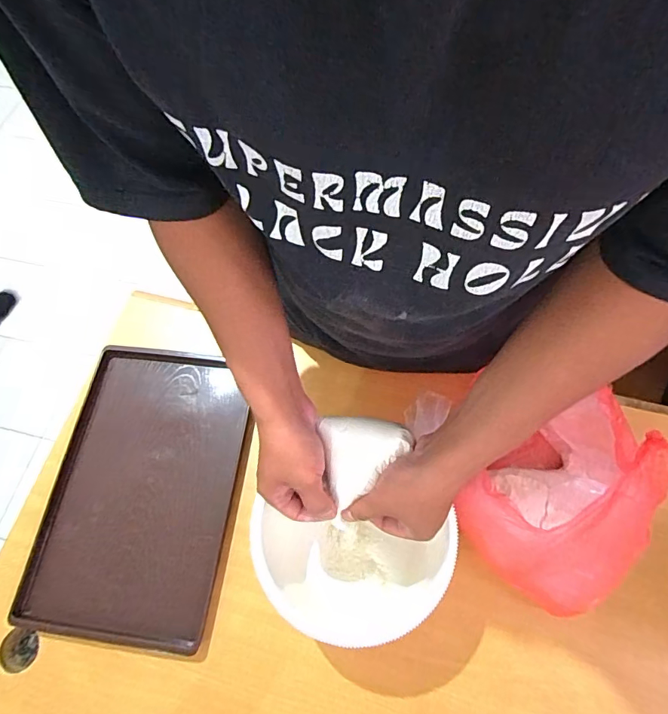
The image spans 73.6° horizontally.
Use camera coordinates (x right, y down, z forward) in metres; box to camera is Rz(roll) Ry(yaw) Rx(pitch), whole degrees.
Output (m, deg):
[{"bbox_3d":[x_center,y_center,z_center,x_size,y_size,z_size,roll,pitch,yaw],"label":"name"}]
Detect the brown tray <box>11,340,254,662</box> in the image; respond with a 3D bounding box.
[{"bbox_3d":[-0.252,0.165,0.600,0.246,0.020,0.372,6,68,5],"label":"brown tray"}]

